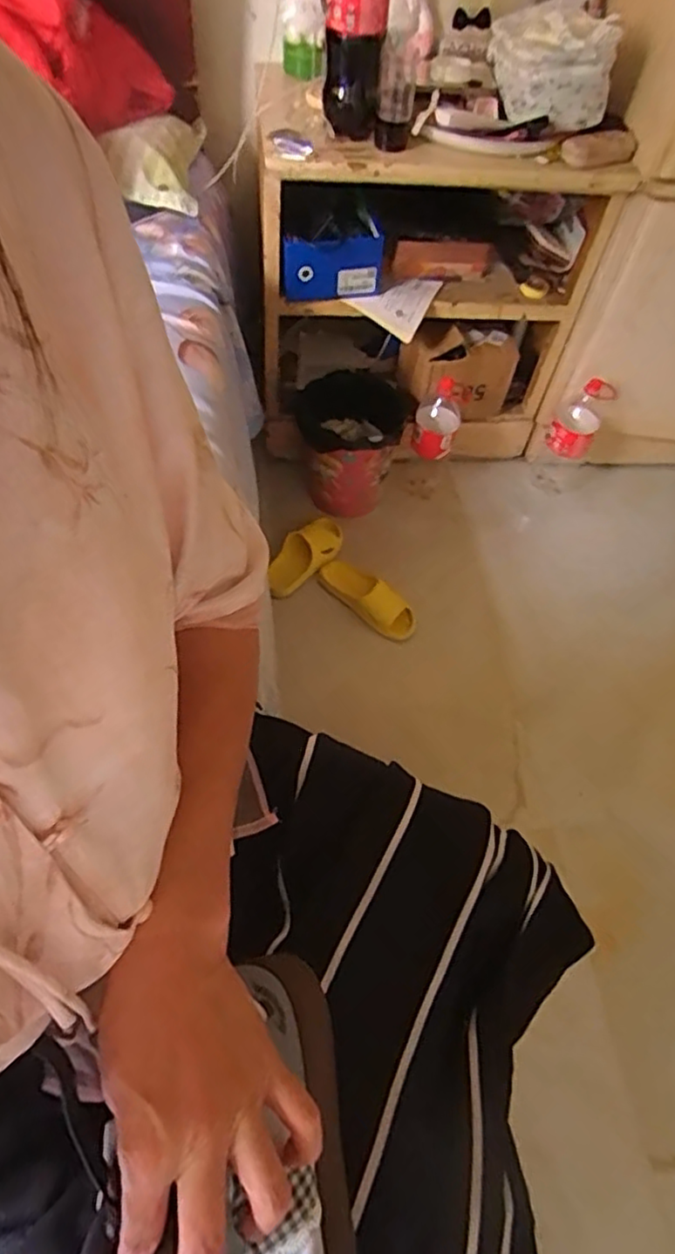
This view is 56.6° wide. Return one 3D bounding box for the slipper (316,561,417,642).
[{"bbox_3d":[0.070,-0.071,1.432,0.256,0.061,0.097,38,62,18],"label":"slipper"}]

